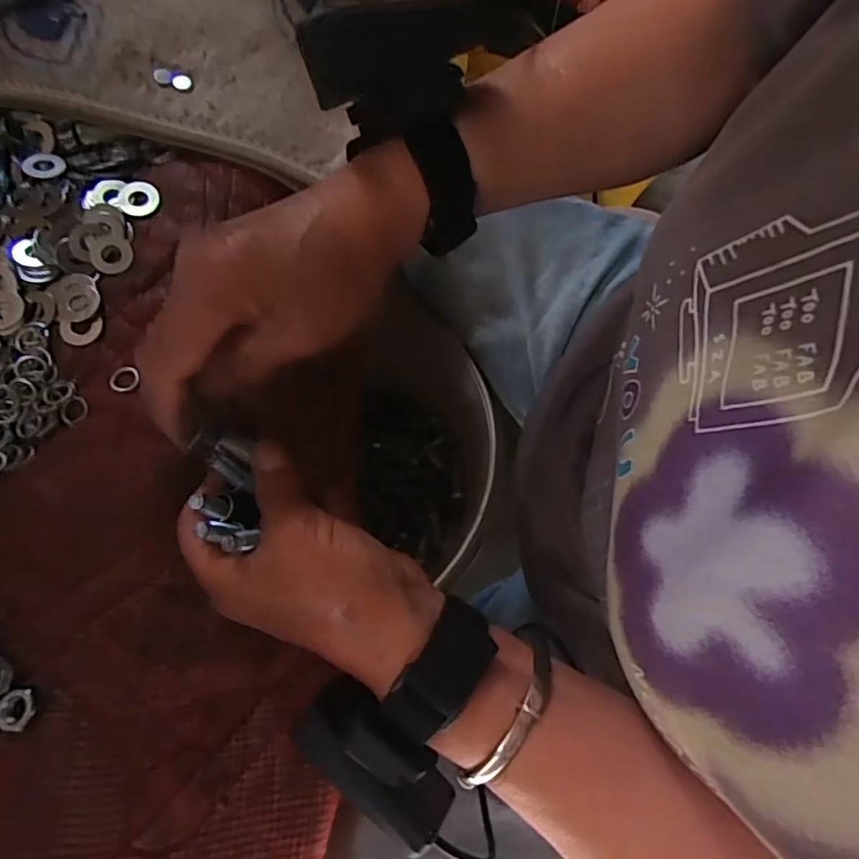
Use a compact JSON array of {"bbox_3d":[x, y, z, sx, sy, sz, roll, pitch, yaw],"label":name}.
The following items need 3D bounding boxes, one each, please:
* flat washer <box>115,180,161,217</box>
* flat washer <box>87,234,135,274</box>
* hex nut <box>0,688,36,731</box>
[{"bbox_3d":[-0.162,-0.129,0.319,0.022,0.004,0.022,0,72,0],"label":"flat washer"},{"bbox_3d":[-0.171,-0.095,0.308,0.022,0.004,0.021,5,85,-8],"label":"flat washer"},{"bbox_3d":[-0.173,0.117,0.239,0.013,0.004,0.016,-9,73,-3],"label":"hex nut"}]

